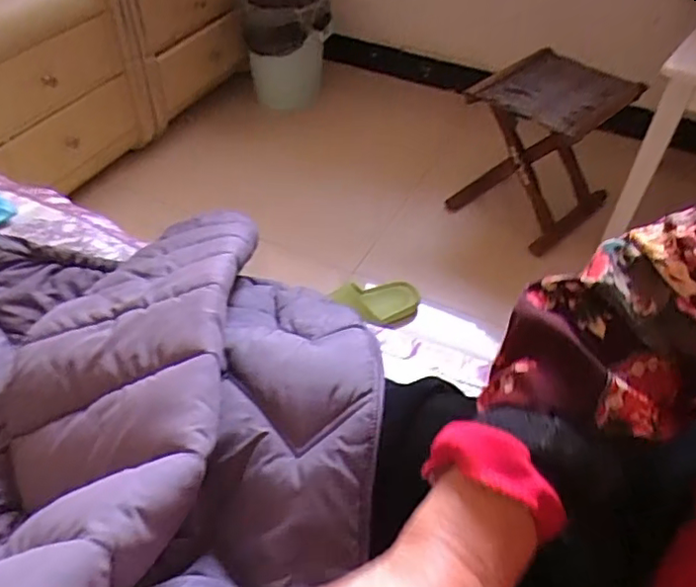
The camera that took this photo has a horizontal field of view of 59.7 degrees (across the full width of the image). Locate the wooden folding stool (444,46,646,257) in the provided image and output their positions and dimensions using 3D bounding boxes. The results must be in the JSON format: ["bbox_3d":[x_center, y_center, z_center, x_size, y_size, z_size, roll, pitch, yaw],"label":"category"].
[{"bbox_3d":[0.428,-0.313,1.342,0.260,0.299,0.294,34,54,27],"label":"wooden folding stool"}]

